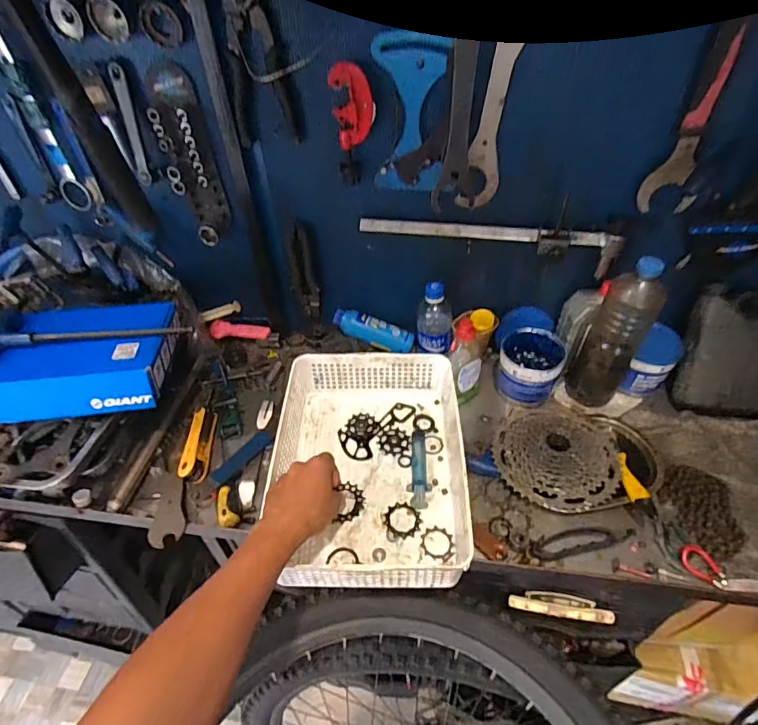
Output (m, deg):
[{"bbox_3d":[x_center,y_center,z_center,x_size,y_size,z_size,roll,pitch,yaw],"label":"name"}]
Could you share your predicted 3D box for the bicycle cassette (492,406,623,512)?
[{"bbox_3d":[0.262,0.131,0.689,0.174,0.050,0.186,9,45,13],"label":"bicycle cassette"}]

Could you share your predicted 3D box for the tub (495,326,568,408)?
[{"bbox_3d":[0.254,0.012,0.786,0.099,0.099,0.097,-2,43,2],"label":"tub"}]

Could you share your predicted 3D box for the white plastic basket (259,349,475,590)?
[{"bbox_3d":[-0.013,0.132,0.641,0.238,0.092,0.327,-2,43,2],"label":"white plastic basket"}]

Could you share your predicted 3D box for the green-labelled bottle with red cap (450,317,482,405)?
[{"bbox_3d":[0.141,0.004,0.756,0.051,0.157,0.051,8,45,13],"label":"green-labelled bottle with red cap"}]

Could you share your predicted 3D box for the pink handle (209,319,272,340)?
[{"bbox_3d":[-0.275,-0.064,0.916,0.120,0.023,0.035,2,44,6],"label":"pink handle"}]

